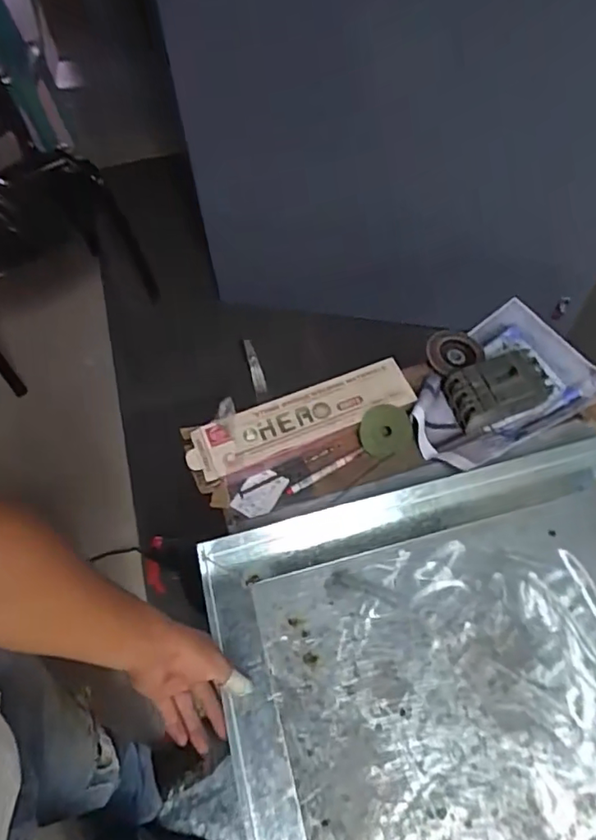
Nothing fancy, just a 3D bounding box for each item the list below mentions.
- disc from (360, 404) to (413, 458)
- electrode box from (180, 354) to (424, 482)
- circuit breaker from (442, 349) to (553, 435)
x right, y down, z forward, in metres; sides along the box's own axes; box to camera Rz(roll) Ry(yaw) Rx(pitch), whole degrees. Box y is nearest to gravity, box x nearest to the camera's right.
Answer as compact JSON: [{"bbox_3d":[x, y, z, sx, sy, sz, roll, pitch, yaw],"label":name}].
[{"bbox_3d":[0.127,0.016,0.817,0.074,0.006,0.072,0,86,3],"label":"disc"},{"bbox_3d":[0.004,-0.001,0.814,0.326,0.031,0.075,-20,60,-10],"label":"electrode box"},{"bbox_3d":[0.289,-0.048,0.814,0.134,0.071,0.082,-20,60,-10],"label":"circuit breaker"}]

